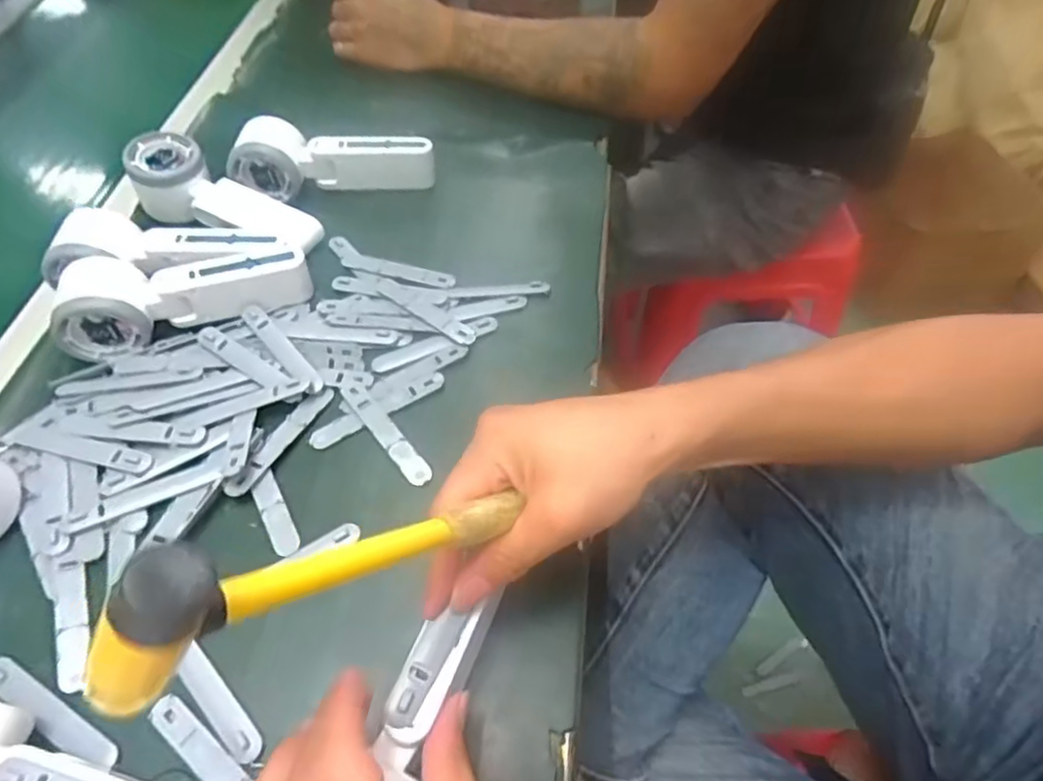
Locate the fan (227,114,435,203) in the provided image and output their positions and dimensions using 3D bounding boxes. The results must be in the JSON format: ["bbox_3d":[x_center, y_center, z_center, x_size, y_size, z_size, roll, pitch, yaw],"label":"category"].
[{"bbox_3d":[-0.161,-0.199,0.559,0.166,0.054,0.047,-4,54,0],"label":"fan"}]

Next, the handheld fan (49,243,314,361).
[{"bbox_3d":[-0.241,-0.073,0.460,0.169,0.046,0.059,-16,55,-9],"label":"handheld fan"}]

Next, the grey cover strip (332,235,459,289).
[{"bbox_3d":[-0.106,-0.099,0.509,0.115,0.006,0.025,19,57,15],"label":"grey cover strip"}]

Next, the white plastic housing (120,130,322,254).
[{"bbox_3d":[-0.237,-0.156,0.522,0.169,0.057,0.052,20,57,16],"label":"white plastic housing"}]

